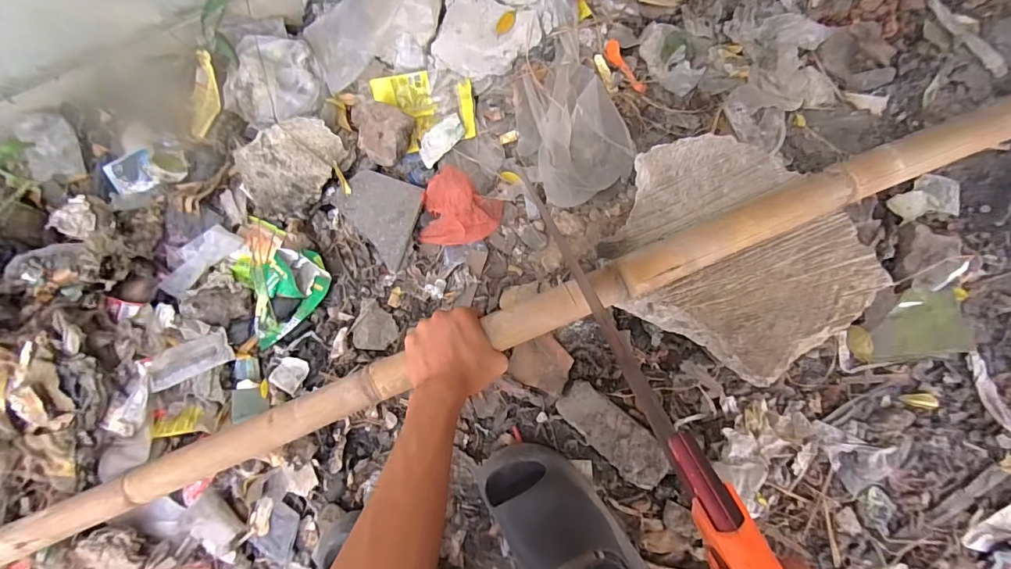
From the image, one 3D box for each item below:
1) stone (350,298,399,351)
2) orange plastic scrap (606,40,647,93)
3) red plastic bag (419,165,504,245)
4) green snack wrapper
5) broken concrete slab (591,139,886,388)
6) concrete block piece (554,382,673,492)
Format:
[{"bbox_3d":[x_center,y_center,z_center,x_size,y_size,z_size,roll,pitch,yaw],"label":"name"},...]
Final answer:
[{"bbox_3d":[-0.190,0.062,0.658,0.063,0.016,0.069,0,84,5],"label":"stone"},{"bbox_3d":[0.175,-0.316,0.652,0.018,0.019,0.085,-37,84,2],"label":"orange plastic scrap"},{"bbox_3d":[-0.073,-0.101,0.650,0.114,0.030,0.108,34,88,7],"label":"red plastic bag"},{"bbox_3d":[-0.352,-0.019,0.698,0.138,0.033,0.190,-28,83,2],"label":"green snack wrapper"},{"bbox_3d":[0.277,-0.039,0.540,0.292,0.053,0.239,32,90,7],"label":"broken concrete slab"},{"bbox_3d":[0.138,0.190,0.573,0.148,0.028,0.060,39,91,7],"label":"concrete block piece"}]

